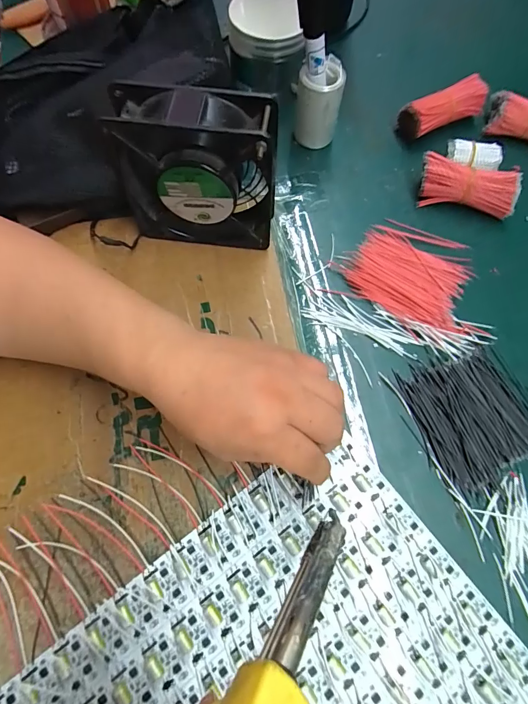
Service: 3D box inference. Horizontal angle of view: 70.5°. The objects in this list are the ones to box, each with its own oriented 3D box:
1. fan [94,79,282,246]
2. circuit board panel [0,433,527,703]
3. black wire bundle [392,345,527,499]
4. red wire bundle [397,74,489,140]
[{"bbox_3d":[-0.052,-0.138,0.301,0.122,0.124,0.045,13,71,4],"label":"fan"},{"bbox_3d":[0.018,0.223,0.231,0.283,0.009,0.240,-36,74,-12],"label":"circuit board panel"},{"bbox_3d":[0.171,0.049,0.295,0.093,0.011,0.097,-21,72,-8],"label":"black wire bundle"},{"bbox_3d":[0.183,-0.251,0.391,0.094,0.035,0.033,-20,71,-7],"label":"red wire bundle"}]

